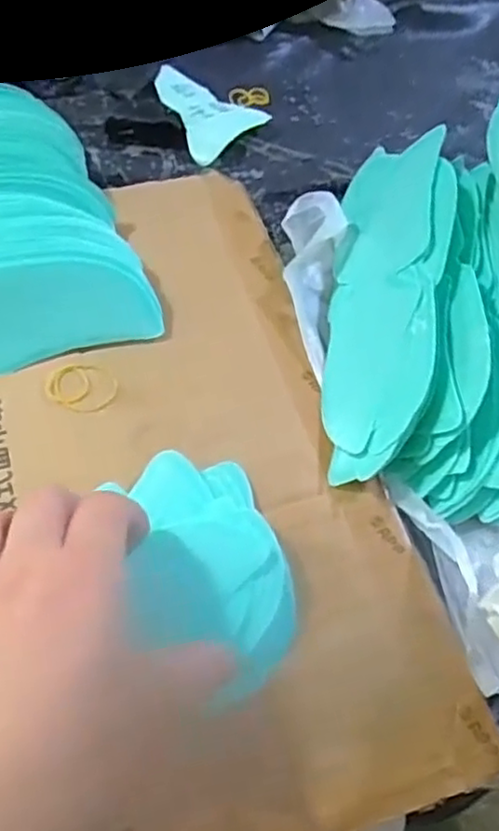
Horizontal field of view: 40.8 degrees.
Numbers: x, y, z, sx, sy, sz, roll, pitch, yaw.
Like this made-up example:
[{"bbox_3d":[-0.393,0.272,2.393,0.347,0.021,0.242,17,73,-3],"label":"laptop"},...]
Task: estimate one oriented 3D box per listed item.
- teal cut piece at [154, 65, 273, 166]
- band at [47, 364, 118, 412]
[{"bbox_3d":[-0.044,-0.244,0.534,0.099,0.012,0.074,39,63,18],"label":"teal cut piece"},{"bbox_3d":[-0.097,-0.017,0.383,0.041,0.004,0.030,5,58,-2],"label":"band"}]

